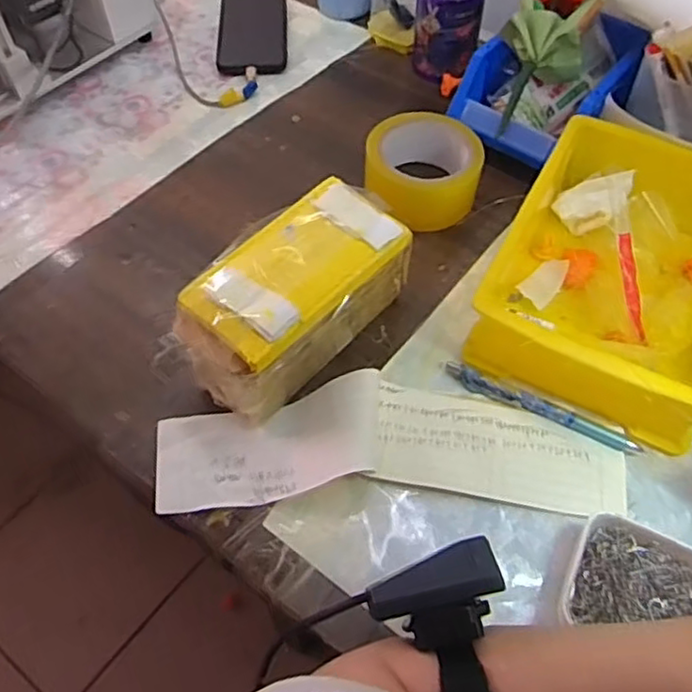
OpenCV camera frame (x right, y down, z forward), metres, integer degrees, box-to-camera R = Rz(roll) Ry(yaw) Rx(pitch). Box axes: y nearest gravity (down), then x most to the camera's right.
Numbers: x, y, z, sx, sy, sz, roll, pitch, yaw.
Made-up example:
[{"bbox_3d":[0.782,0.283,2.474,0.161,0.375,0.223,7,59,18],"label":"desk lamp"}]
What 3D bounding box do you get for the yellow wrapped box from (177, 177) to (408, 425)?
[{"bbox_3d":[-0.037,-0.034,0.472,0.085,0.090,0.169,36,64,23],"label":"yellow wrapped box"}]

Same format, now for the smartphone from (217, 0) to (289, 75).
[{"bbox_3d":[-0.105,-0.361,0.752,0.077,0.015,0.161,-3,56,-1],"label":"smartphone"}]

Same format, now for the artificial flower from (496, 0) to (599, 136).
[{"bbox_3d":[0.174,-0.267,0.599,0.078,0.046,0.170,17,88,13],"label":"artificial flower"}]

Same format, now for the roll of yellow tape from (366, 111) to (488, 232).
[{"bbox_3d":[0.068,-0.152,0.585,0.099,0.056,0.105,-1,56,1],"label":"roll of yellow tape"}]

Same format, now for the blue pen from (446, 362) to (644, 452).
[{"bbox_3d":[0.137,0.042,0.470,0.139,0.010,0.013,21,59,15],"label":"blue pen"}]

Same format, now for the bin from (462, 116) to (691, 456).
[{"bbox_3d":[0.211,-0.053,0.499,0.173,0.075,0.224,25,60,17],"label":"bin"}]

